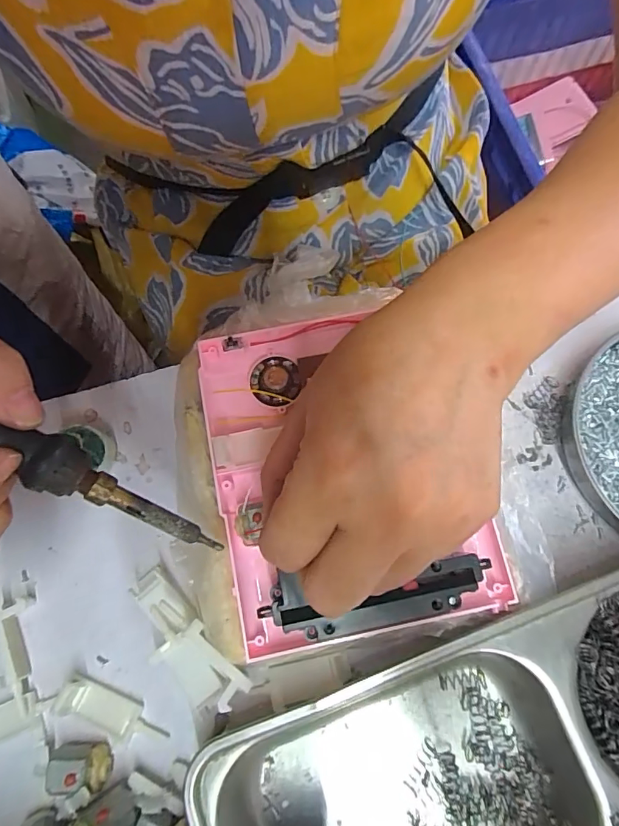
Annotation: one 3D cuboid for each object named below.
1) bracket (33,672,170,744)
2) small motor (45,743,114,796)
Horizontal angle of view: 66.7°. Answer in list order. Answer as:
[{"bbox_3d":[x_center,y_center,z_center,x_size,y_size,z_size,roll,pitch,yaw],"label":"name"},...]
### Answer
[{"bbox_3d":[-0.107,0.153,0.240,0.066,0.017,0.022,15,74,7],"label":"bracket"},{"bbox_3d":[-0.114,0.175,0.231,0.028,0.015,0.019,-3,73,1],"label":"small motor"}]

